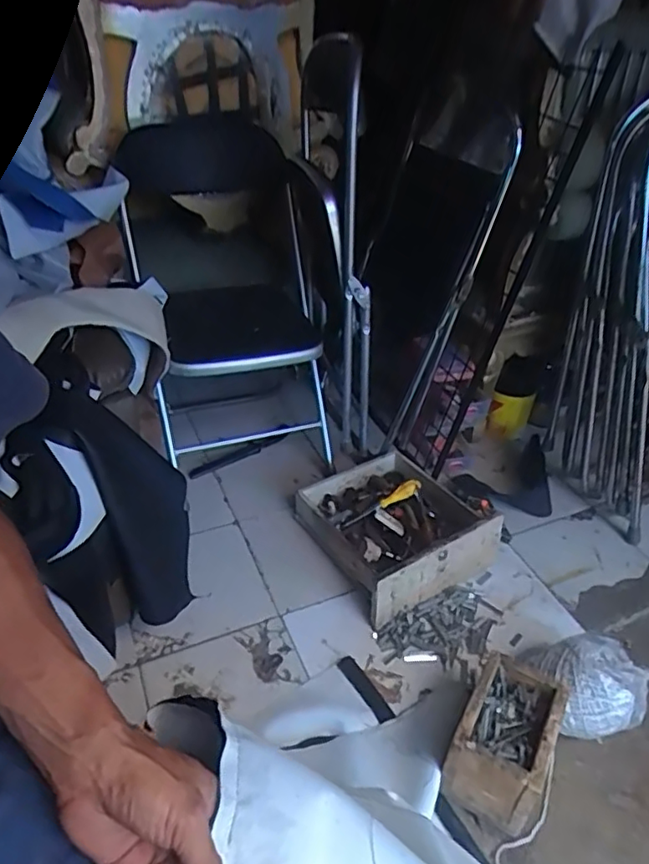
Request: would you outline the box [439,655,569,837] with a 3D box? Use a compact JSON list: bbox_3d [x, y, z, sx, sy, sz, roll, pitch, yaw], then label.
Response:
[{"bbox_3d":[0.301,0.527,0.997,0.141,0.165,0.218,22,41,24],"label":"box"}]

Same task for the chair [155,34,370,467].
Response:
[{"bbox_3d":[-0.157,-0.363,1.451,0.536,0.950,0.555,-6,38,-12],"label":"chair"}]

